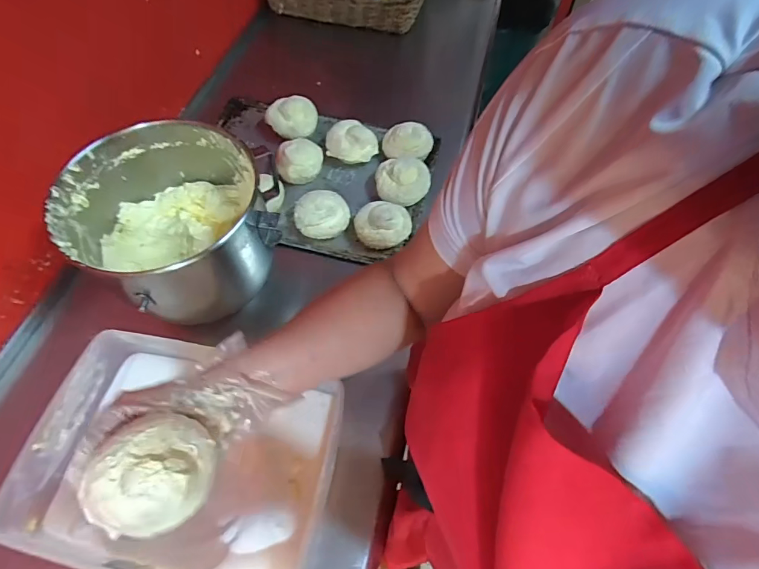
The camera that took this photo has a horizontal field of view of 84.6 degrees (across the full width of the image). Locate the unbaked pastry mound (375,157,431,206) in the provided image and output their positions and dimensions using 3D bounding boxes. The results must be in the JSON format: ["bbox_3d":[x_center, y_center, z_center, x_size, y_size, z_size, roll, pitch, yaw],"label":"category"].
[{"bbox_3d":[0.042,-0.191,0.737,0.098,0.049,0.089,3,60,1],"label":"unbaked pastry mound"}]

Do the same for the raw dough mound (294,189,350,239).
[{"bbox_3d":[-0.098,-0.124,0.716,0.091,0.061,0.081,-10,61,-6],"label":"raw dough mound"}]

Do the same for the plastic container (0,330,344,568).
[{"bbox_3d":[-0.230,0.207,0.504,0.345,0.073,0.253,12,61,6],"label":"plastic container"}]

